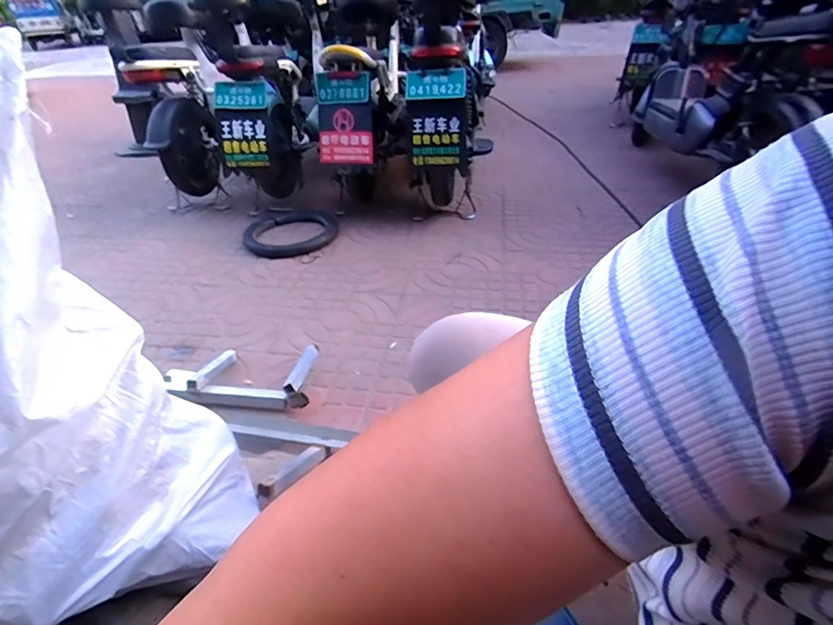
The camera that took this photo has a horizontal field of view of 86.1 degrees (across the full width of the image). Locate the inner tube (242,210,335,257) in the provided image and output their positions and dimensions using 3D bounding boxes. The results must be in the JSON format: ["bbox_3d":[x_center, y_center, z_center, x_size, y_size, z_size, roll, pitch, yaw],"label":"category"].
[{"bbox_3d":[-0.472,-0.314,1.673,0.342,0.040,0.372,-15,39,-16],"label":"inner tube"}]

